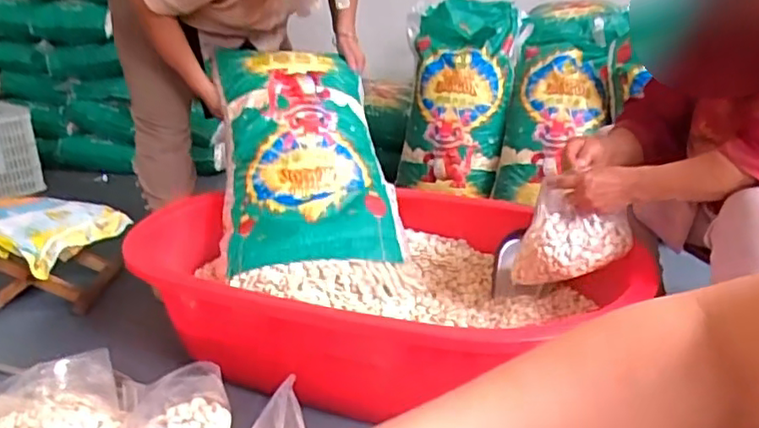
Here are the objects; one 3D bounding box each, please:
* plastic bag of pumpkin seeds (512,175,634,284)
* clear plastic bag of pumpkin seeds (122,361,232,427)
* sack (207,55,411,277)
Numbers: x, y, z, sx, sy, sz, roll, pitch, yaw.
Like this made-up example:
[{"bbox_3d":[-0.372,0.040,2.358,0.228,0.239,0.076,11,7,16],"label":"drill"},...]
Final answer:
[{"bbox_3d":[0.317,0.039,1.057,0.181,0.167,0.068,1,19,8],"label":"plastic bag of pumpkin seeds"},{"bbox_3d":[-0.300,0.302,0.950,0.163,0.133,0.105,-8,20,-17],"label":"clear plastic bag of pumpkin seeds"},{"bbox_3d":[-0.167,-0.145,1.445,0.346,0.096,0.614,-6,57,-10],"label":"sack"}]

